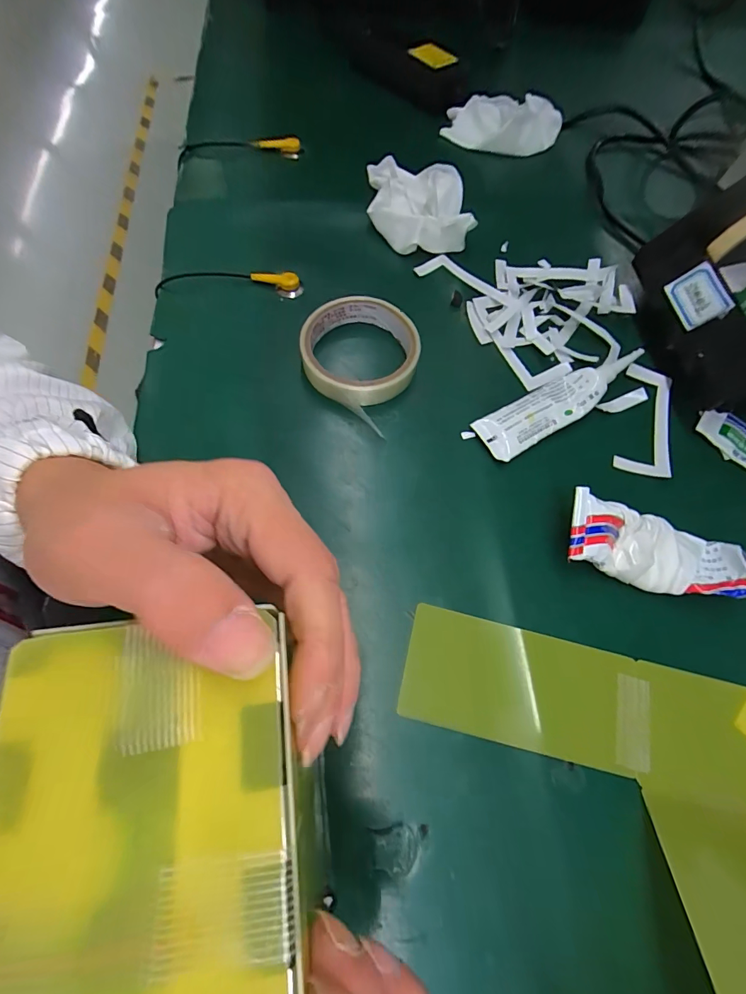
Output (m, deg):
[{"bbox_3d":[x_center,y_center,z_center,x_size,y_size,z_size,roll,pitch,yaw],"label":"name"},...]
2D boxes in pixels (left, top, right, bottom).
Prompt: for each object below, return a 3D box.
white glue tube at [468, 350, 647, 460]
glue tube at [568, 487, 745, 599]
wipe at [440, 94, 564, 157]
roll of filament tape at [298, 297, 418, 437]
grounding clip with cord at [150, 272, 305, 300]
[{"bbox_3d":[0.147,-0.076,0.327,0.146,0.015,0.039,-30,71,-14],"label":"white glue tube"},{"bbox_3d":[0.201,0.039,0.274,0.151,0.034,0.047,12,67,3],"label":"glue tube"},{"bbox_3d":[0.149,-0.431,0.462,0.124,0.034,0.108,18,67,6],"label":"wipe"},{"bbox_3d":[-0.008,-0.115,0.329,0.088,0.026,0.093,1,67,-2],"label":"roll of filament tape"},{"bbox_3d":[-0.124,-0.184,0.358,0.123,0.018,0.017,-1,67,-2],"label":"grounding clip with cord"}]

